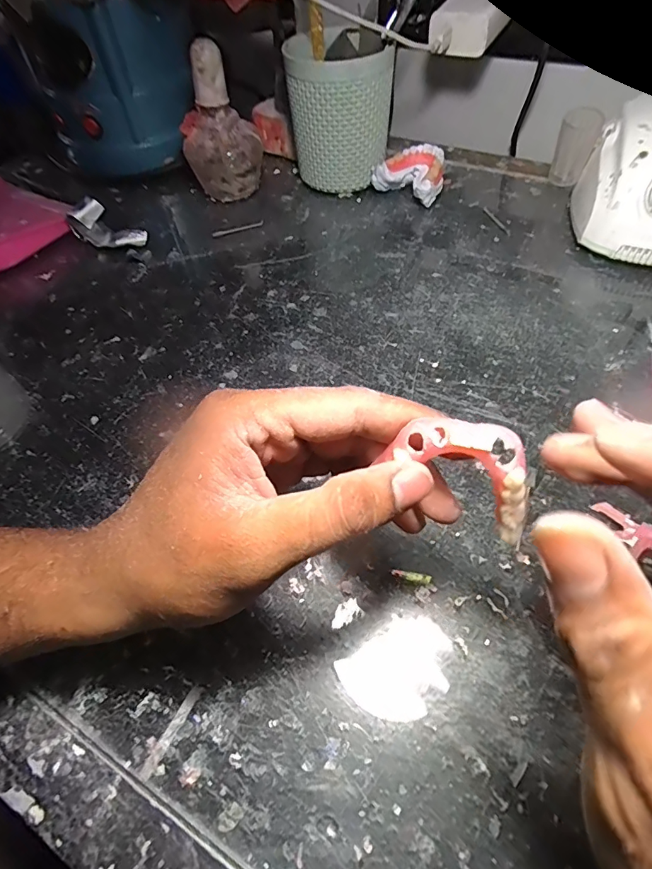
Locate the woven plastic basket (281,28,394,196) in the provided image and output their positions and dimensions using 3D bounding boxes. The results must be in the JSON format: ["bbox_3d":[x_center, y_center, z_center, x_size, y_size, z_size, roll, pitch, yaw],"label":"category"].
[{"bbox_3d":[0.013,-0.297,0.427,0.091,0.113,0.081,0,55,5],"label":"woven plastic basket"}]

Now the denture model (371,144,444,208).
[{"bbox_3d":[0.083,-0.249,0.439,0.063,0.034,0.053,27,62,21],"label":"denture model"}]

